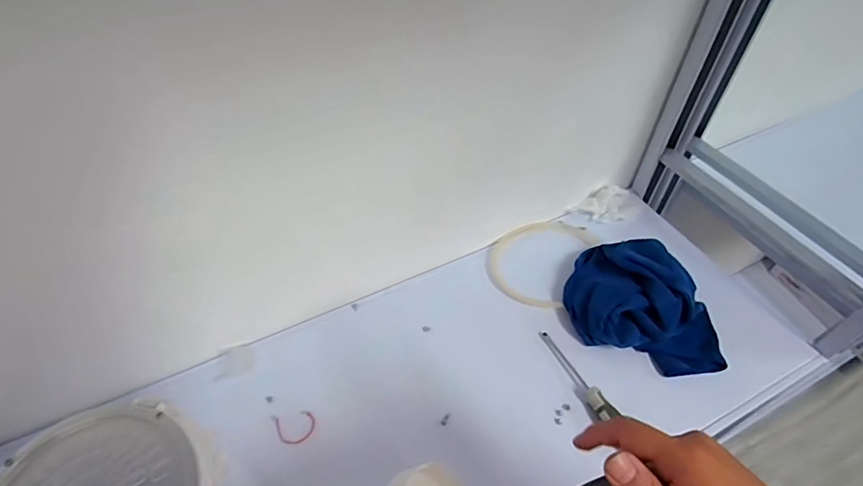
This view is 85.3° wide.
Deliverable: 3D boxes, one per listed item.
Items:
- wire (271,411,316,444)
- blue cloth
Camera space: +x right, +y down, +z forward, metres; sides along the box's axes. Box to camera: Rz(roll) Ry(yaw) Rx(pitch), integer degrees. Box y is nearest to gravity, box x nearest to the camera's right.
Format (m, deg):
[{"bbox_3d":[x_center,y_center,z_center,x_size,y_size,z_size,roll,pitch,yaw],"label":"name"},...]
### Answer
[{"bbox_3d":[-0.179,0.241,0.609,0.053,0.004,0.041,-4,48,-13],"label":"wire"},{"bbox_3d":[0.320,0.080,0.690,0.225,0.089,0.176,19,53,17],"label":"blue cloth"}]

